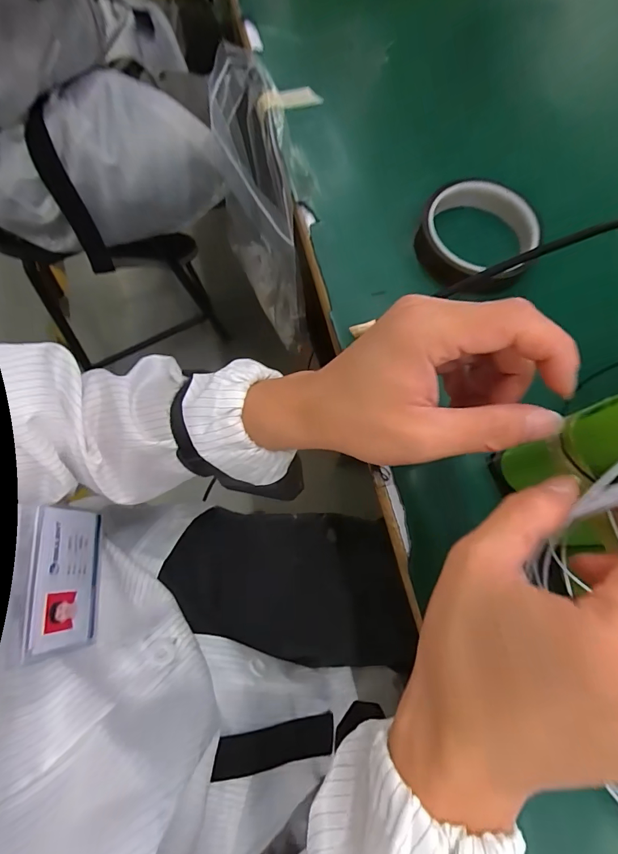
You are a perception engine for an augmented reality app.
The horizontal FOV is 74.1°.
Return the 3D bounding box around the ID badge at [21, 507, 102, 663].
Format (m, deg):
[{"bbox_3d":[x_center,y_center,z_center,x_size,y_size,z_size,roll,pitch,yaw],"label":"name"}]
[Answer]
[{"bbox_3d":[-0.174,0.110,0.297,0.005,0.067,0.096,-10,71,12],"label":"ID badge"}]

